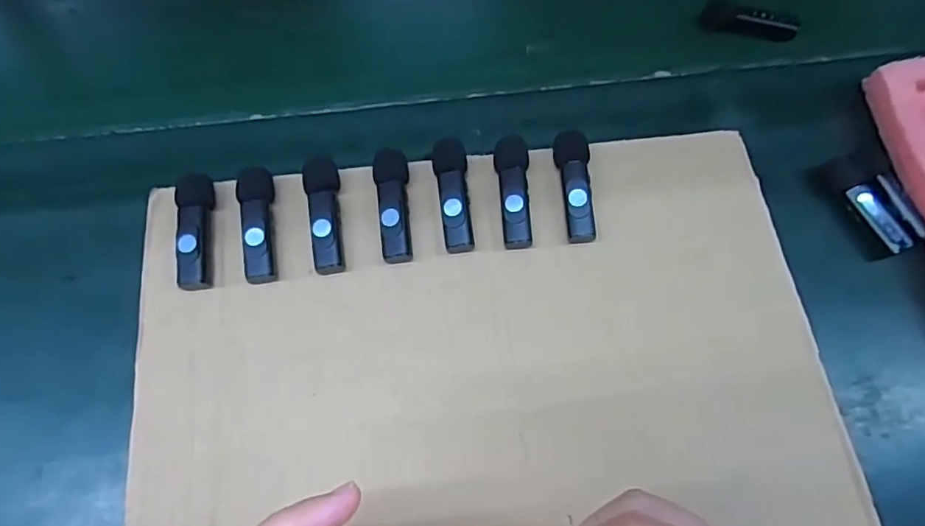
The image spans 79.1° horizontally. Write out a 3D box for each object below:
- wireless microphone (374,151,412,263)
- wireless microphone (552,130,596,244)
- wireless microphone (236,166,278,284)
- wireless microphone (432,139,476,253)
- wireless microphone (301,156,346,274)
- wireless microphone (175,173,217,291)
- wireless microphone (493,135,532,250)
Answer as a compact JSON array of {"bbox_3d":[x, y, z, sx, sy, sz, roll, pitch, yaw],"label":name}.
[{"bbox_3d":[-0.038,-0.031,0.310,0.019,0.015,0.063,-3,71,-2],"label":"wireless microphone"},{"bbox_3d":[0.063,-0.043,0.316,0.018,0.016,0.065,-2,71,-2],"label":"wireless microphone"},{"bbox_3d":[-0.111,-0.021,0.306,0.017,0.017,0.065,-6,71,-3],"label":"wireless microphone"},{"bbox_3d":[-0.005,-0.038,0.313,0.018,0.015,0.065,-5,71,-3],"label":"wireless microphone"},{"bbox_3d":[-0.075,-0.026,0.309,0.018,0.015,0.066,-7,71,-4],"label":"wireless microphone"},{"bbox_3d":[-0.145,-0.017,0.304,0.017,0.016,0.063,-5,71,-3],"label":"wireless microphone"},{"bbox_3d":[0.028,-0.039,0.314,0.019,0.015,0.062,-1,71,-2],"label":"wireless microphone"}]

